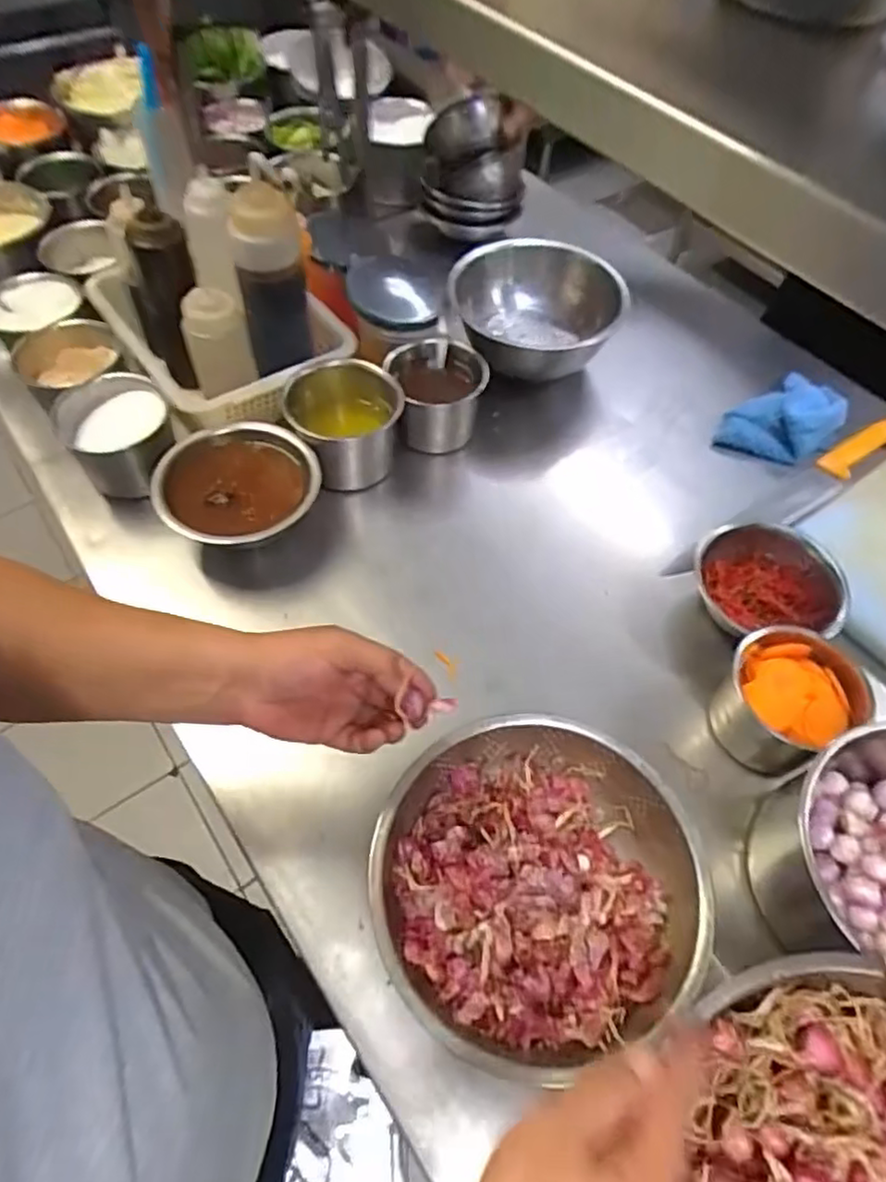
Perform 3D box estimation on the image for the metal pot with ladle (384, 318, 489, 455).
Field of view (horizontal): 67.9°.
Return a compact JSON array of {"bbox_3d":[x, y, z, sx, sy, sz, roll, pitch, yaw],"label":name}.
[{"bbox_3d":[-0.009,-0.253,0.853,0.118,0.094,0.133,-8,59,-7],"label":"metal pot with ladle"}]

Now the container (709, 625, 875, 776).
[{"bbox_3d":[0.325,0.106,0.637,0.105,0.105,0.109,1,58,-2],"label":"container"}]

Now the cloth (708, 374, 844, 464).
[{"bbox_3d":[0.452,-0.225,0.870,0.156,0.069,0.114,-35,66,-21],"label":"cloth"}]

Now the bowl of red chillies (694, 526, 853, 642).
[{"bbox_3d":[0.348,-0.004,0.718,0.145,0.090,0.133,15,59,7],"label":"bowl of red chillies"}]

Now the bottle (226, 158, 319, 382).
[{"bbox_3d":[-0.197,-0.353,0.760,0.076,0.202,0.076,-12,60,-10],"label":"bottle"}]

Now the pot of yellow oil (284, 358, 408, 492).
[{"bbox_3d":[-0.117,-0.196,0.803,0.131,0.107,0.126,1,58,-2],"label":"pot of yellow oil"}]

